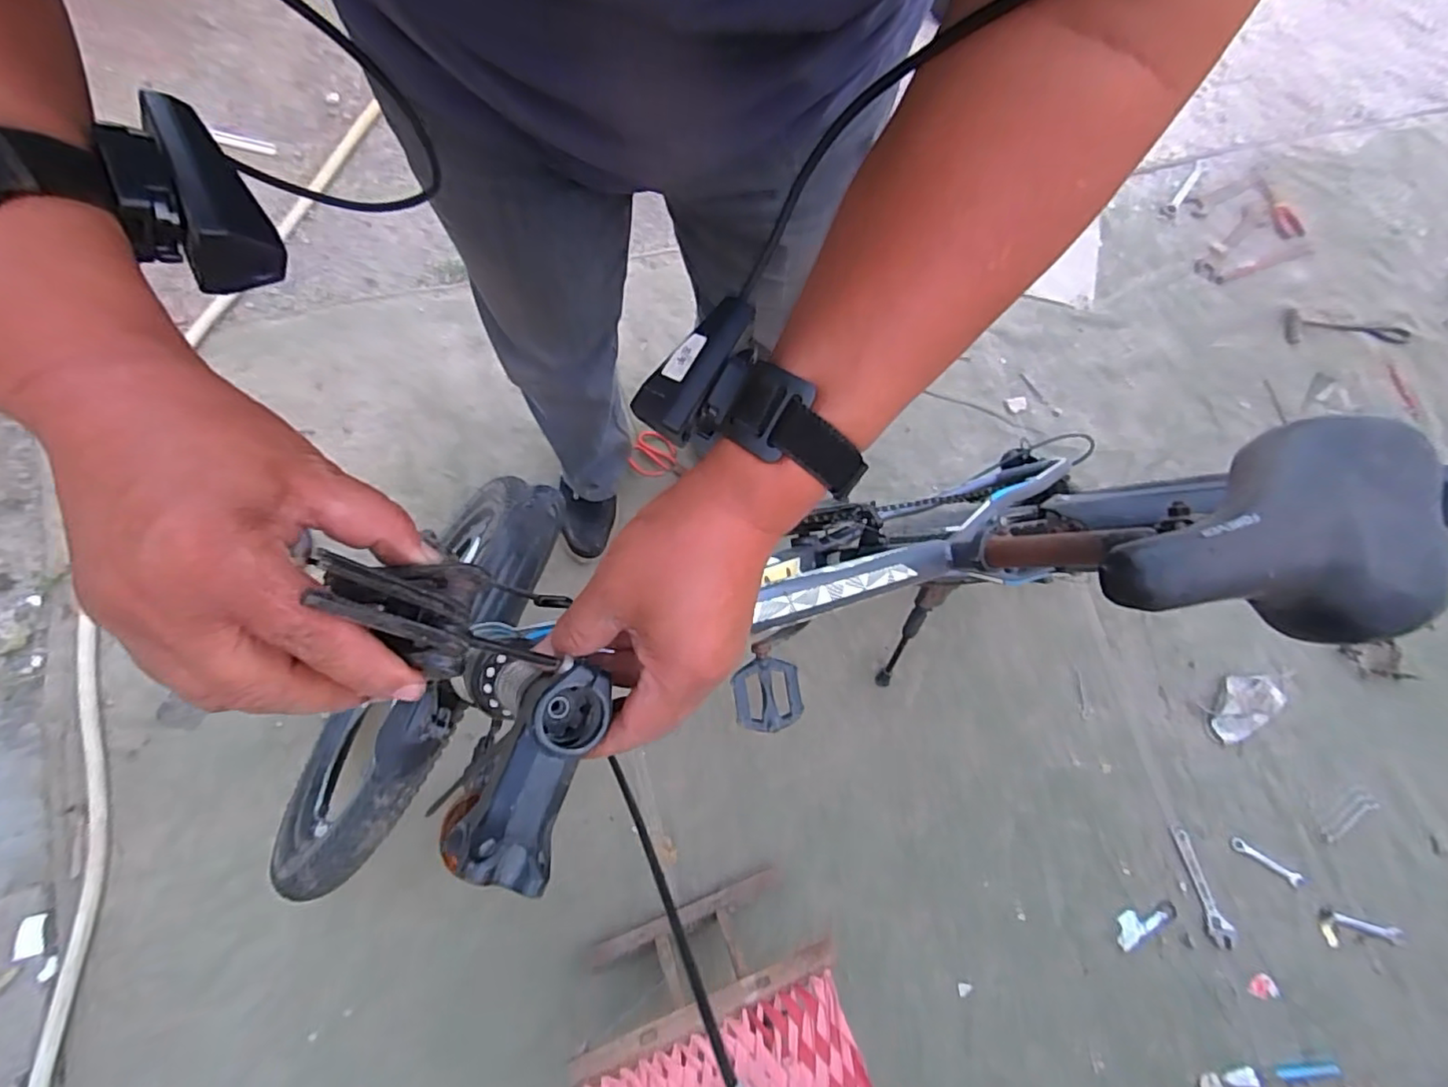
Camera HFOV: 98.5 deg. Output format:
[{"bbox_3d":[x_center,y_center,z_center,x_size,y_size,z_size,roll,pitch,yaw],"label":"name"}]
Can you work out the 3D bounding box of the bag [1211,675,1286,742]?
[{"bbox_3d":[0.923,0.287,1.108,0.146,0.029,0.081,-42,84,-13],"label":"bag"}]

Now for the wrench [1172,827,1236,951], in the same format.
[{"bbox_3d":[0.785,0.565,1.024,0.036,0.013,0.178,-13,79,-8],"label":"wrench"}]

